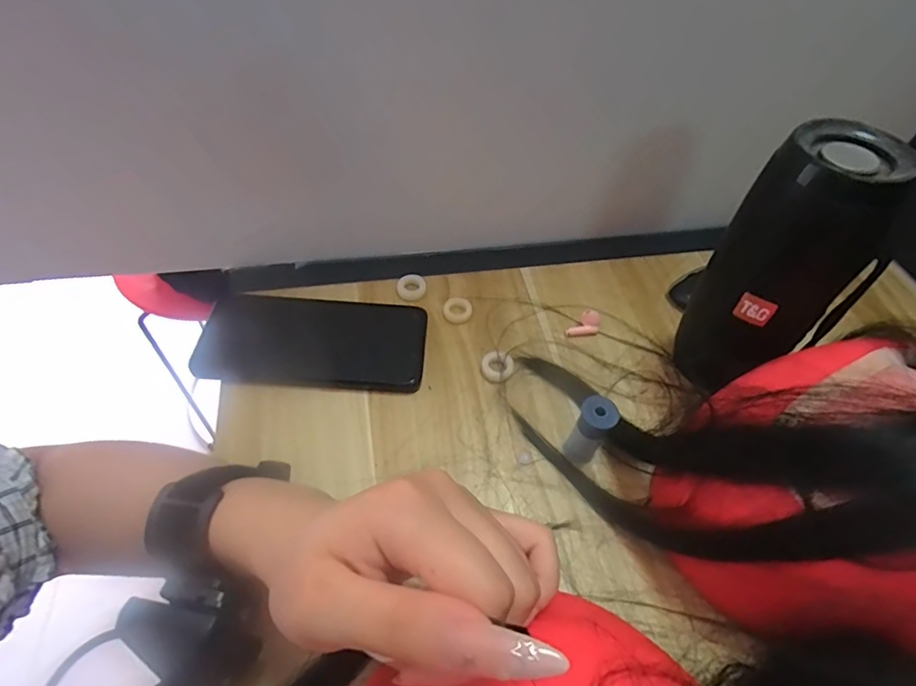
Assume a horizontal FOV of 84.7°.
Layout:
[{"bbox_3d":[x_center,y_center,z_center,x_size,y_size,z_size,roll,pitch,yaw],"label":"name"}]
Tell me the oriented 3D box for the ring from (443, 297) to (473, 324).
[{"bbox_3d":[0.000,-0.027,0.399,0.023,0.006,0.023,2,53,-3],"label":"ring"}]

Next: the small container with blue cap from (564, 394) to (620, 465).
[{"bbox_3d":[0.083,0.055,0.316,0.020,0.054,0.018,34,58,20],"label":"small container with blue cap"}]

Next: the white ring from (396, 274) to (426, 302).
[{"bbox_3d":[-0.038,-0.046,0.412,0.024,0.005,0.026,2,53,-3],"label":"white ring"}]

